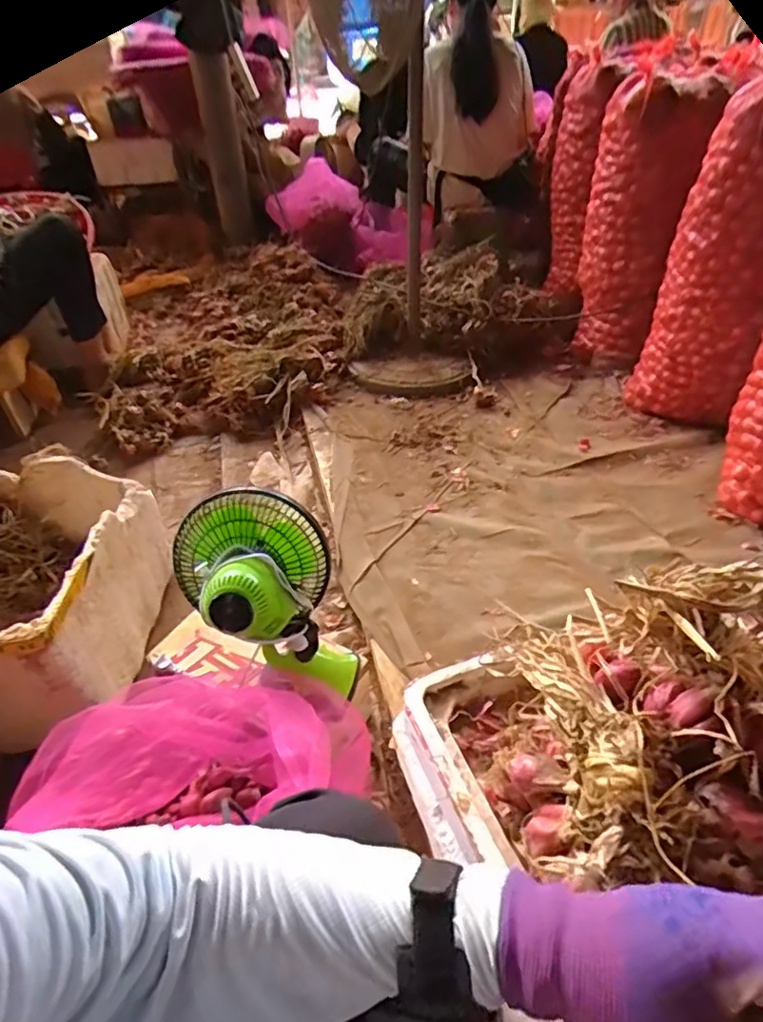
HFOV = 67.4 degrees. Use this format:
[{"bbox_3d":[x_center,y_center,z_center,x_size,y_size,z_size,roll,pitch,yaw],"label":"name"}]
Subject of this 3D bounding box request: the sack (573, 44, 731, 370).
[{"bbox_3d":[0.704,-0.781,1.618,0.258,0.723,0.277,10,43,14],"label":"sack"}]

